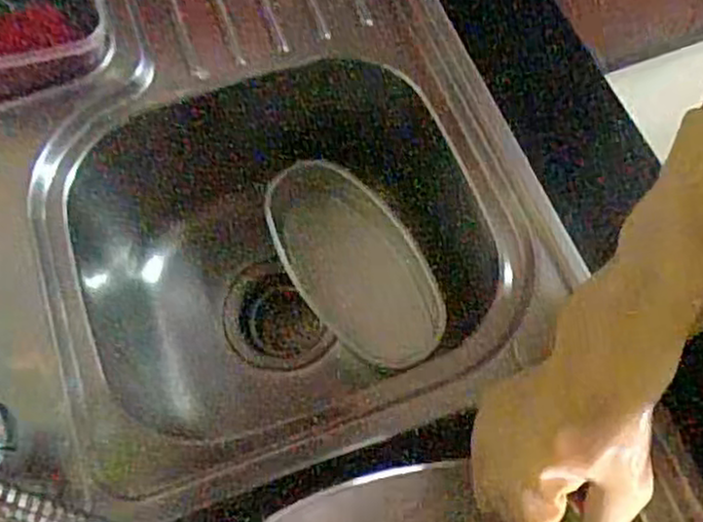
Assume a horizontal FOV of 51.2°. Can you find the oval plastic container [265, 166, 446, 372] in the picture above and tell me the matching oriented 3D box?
[{"bbox_3d":[0.003,0.001,0.683,0.110,0.015,0.206,-38,84,-13],"label":"oval plastic container"}]

